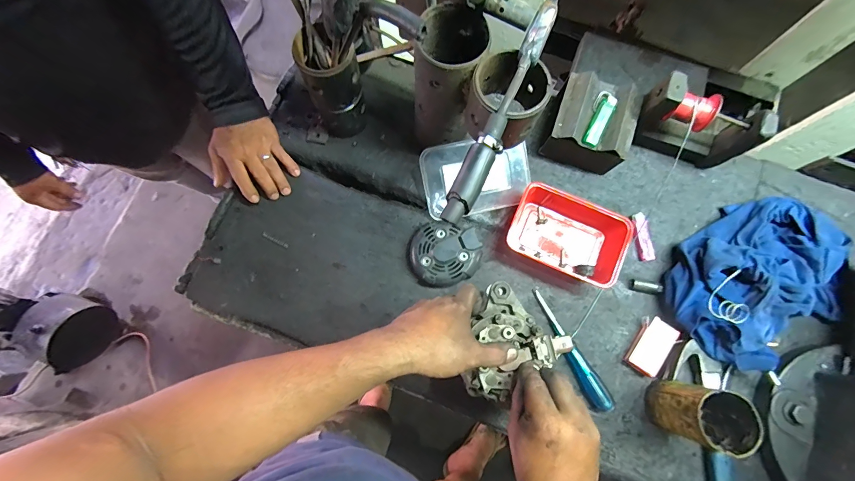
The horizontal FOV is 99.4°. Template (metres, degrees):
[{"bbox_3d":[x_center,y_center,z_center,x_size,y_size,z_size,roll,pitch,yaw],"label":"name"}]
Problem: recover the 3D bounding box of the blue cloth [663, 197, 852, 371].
[{"bbox_3d":[0.507,0.056,0.547,0.288,0.086,0.212,-24,78,-6],"label":"blue cloth"}]

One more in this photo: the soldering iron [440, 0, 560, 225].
[{"bbox_3d":[0.083,-0.142,0.385,0.029,0.025,0.274,25,77,5],"label":"soldering iron"}]

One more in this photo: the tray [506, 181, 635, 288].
[{"bbox_3d":[0.221,-0.014,0.579,0.174,0.059,0.118,25,77,5],"label":"tray"}]

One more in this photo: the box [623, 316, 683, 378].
[{"bbox_3d":[0.342,0.163,0.555,0.049,0.025,0.083,37,79,8],"label":"box"}]

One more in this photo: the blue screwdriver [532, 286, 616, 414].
[{"bbox_3d":[0.219,0.166,0.555,0.026,0.025,0.203,-28,78,-7],"label":"blue screwdriver"}]

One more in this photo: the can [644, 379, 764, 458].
[{"bbox_3d":[0.359,0.230,0.480,0.070,0.102,0.064,0,76,-1],"label":"can"}]

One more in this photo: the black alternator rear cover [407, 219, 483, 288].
[{"bbox_3d":[0.027,0.018,0.588,0.119,0.036,0.103,-20,78,-6],"label":"black alternator rear cover"}]

